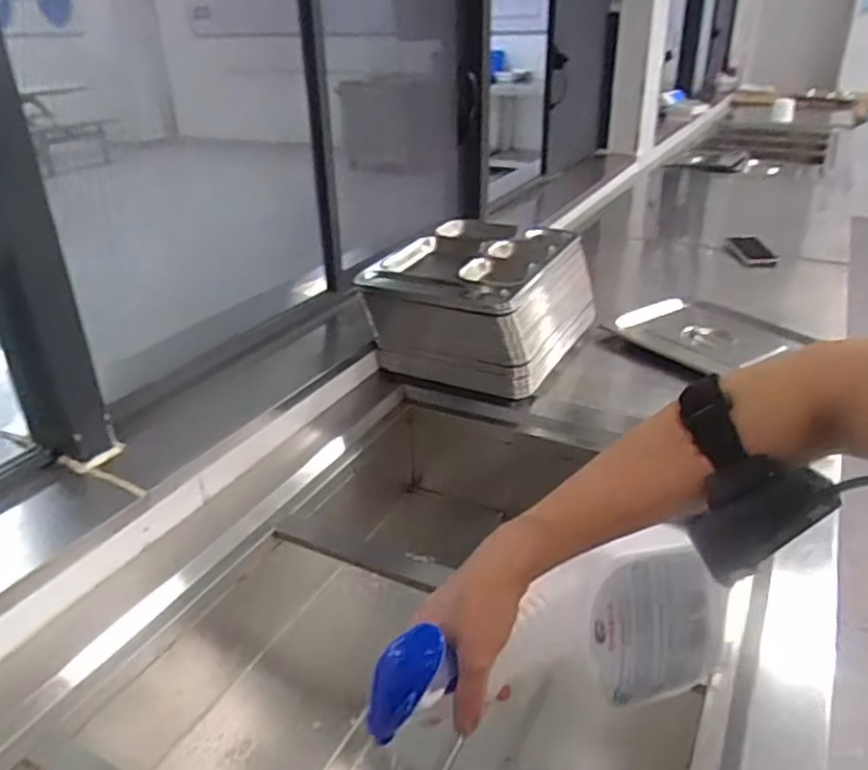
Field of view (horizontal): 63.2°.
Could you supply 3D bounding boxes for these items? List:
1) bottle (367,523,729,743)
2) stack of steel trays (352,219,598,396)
[{"bbox_3d":[0.093,0.180,0.501,0.275,0.116,0.048,-5,27,-21],"label":"bottle"},{"bbox_3d":[0.093,-0.154,1.287,0.313,0.176,0.397,14,31,27],"label":"stack of steel trays"}]

